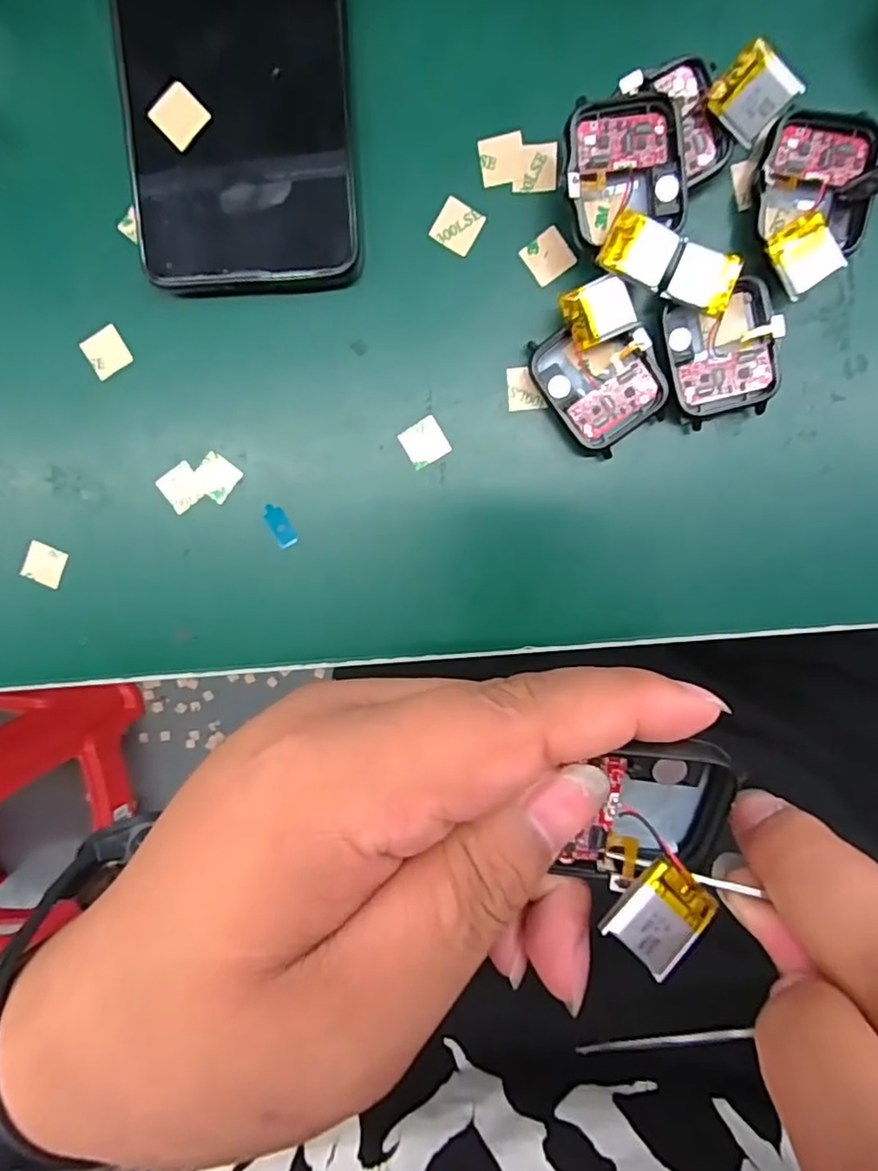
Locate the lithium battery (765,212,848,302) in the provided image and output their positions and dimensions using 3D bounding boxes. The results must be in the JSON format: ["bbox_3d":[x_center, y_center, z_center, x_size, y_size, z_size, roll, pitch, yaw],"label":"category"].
[{"bbox_3d":[0.120,-0.109,0.200,0.019,0.004,0.021,-34,96,12],"label":"lithium battery"}]

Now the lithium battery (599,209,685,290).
[{"bbox_3d":[0.064,-0.107,0.194,0.022,0.004,0.020,28,92,1],"label":"lithium battery"}]

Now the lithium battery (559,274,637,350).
[{"bbox_3d":[0.054,-0.093,0.204,0.021,0.004,0.019,-25,109,14],"label":"lithium battery"}]

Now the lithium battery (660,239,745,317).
[{"bbox_3d":[0.088,-0.102,0.202,0.020,0.004,0.018,21,103,0],"label":"lithium battery"}]

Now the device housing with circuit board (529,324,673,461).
[{"bbox_3d":[0.057,-0.073,0.216,0.038,0.013,0.045,-36,96,8],"label":"device housing with circuit board"}]

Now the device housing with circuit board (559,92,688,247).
[{"bbox_3d":[0.059,-0.134,0.198,0.038,0.011,0.041,-11,102,-5],"label":"device housing with circuit board"}]

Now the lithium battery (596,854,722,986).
[{"bbox_3d":[0.049,0.072,0.131,0.020,0.004,0.021,44,83,-9],"label":"lithium battery"}]

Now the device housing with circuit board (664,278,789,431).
[{"bbox_3d":[0.099,-0.081,0.214,0.037,0.012,0.042,-17,98,6],"label":"device housing with circuit board"}]

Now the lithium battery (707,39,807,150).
[{"bbox_3d":[0.096,-0.151,0.186,0.021,0.004,0.020,39,138,-11],"label":"lithium battery"}]

